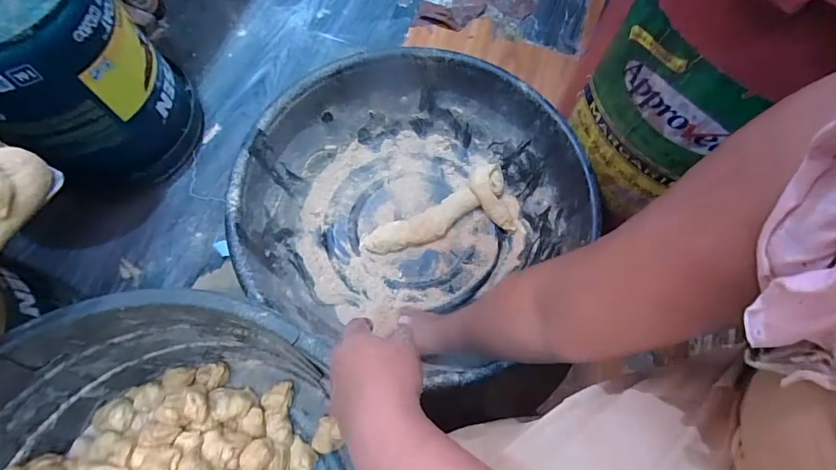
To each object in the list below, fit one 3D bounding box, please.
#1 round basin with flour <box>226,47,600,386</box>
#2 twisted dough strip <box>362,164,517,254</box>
[{"bbox_3d":[-0.008,-0.050,0.698,0.496,0.171,0.503,1,68,-3],"label":"round basin with flour"},{"bbox_3d":[0.036,-0.050,0.768,0.277,0.039,0.124,-10,68,-7],"label":"twisted dough strip"}]

